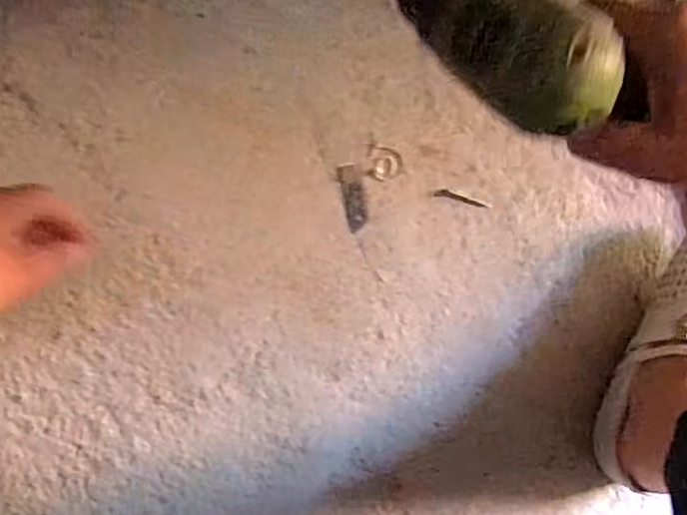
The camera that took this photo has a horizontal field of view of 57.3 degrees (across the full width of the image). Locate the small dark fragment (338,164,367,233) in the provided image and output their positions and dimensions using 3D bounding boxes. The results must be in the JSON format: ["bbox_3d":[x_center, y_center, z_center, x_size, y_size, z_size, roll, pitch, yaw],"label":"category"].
[{"bbox_3d":[0.009,-0.050,0.521,0.018,0.004,0.054,-14,94,-6],"label":"small dark fragment"}]

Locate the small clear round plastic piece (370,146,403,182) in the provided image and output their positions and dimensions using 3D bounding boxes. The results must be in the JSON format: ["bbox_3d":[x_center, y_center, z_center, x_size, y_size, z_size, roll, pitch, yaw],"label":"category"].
[{"bbox_3d":[0.037,-0.078,0.523,0.026,0.004,0.028,0,93,-7],"label":"small clear round plastic piece"}]

